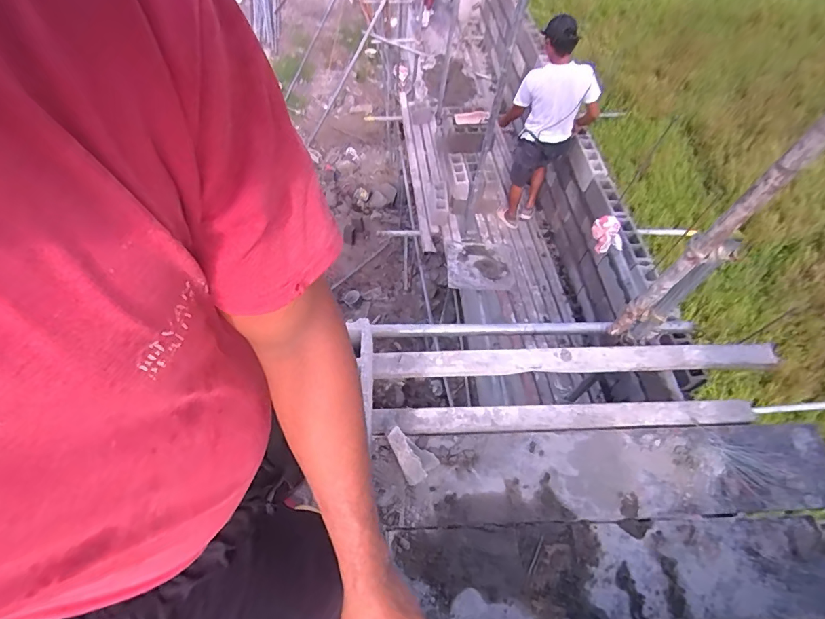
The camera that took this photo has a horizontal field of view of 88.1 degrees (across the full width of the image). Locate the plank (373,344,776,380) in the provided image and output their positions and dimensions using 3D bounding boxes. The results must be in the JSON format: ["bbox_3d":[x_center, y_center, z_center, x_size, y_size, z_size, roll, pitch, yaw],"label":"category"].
[{"bbox_3d":[0.590,0.166,1.483,1.409,0.051,0.105,-1,59,-4],"label":"plank"}]

